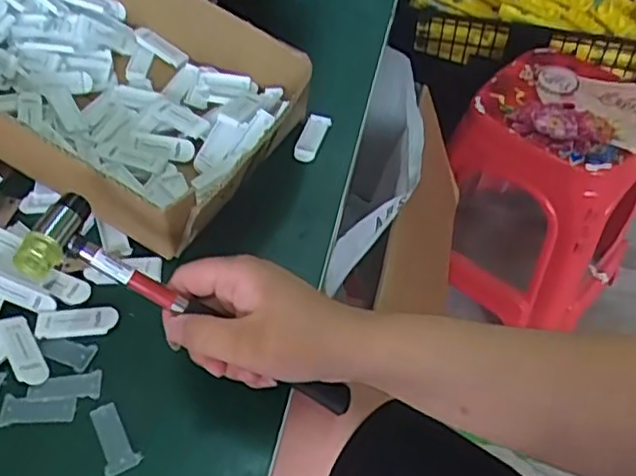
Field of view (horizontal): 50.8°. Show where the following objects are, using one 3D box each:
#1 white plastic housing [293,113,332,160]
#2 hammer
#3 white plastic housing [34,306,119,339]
[{"bbox_3d":[-0.005,-0.092,0.610,0.022,0.013,0.053,16,52,12],"label":"white plastic housing"},{"bbox_3d":[-0.075,0.053,0.431,0.232,0.022,0.059,34,52,-11],"label":"hammer"},{"bbox_3d":[-0.175,0.061,0.486,0.058,0.004,0.021,-4,70,-6],"label":"white plastic housing"}]

